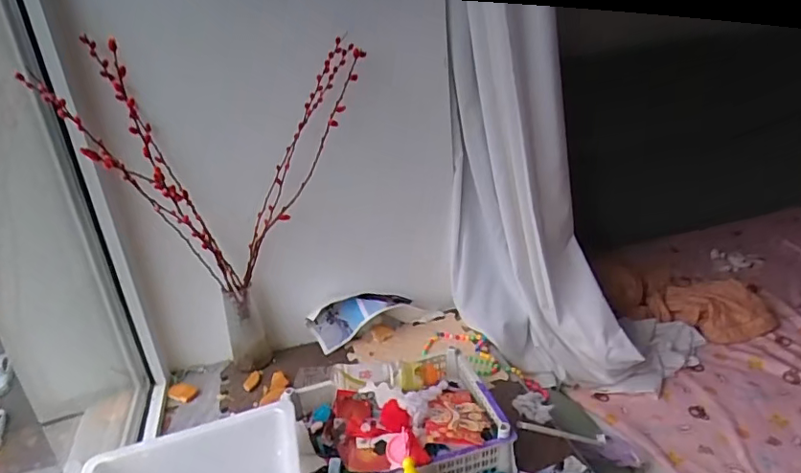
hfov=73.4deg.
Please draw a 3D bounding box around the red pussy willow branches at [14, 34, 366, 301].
[{"bbox_3d":[-0.320,-0.096,1.023,0.508,0.471,0.221,-16,25,-25],"label":"red pussy willow branches"}]

